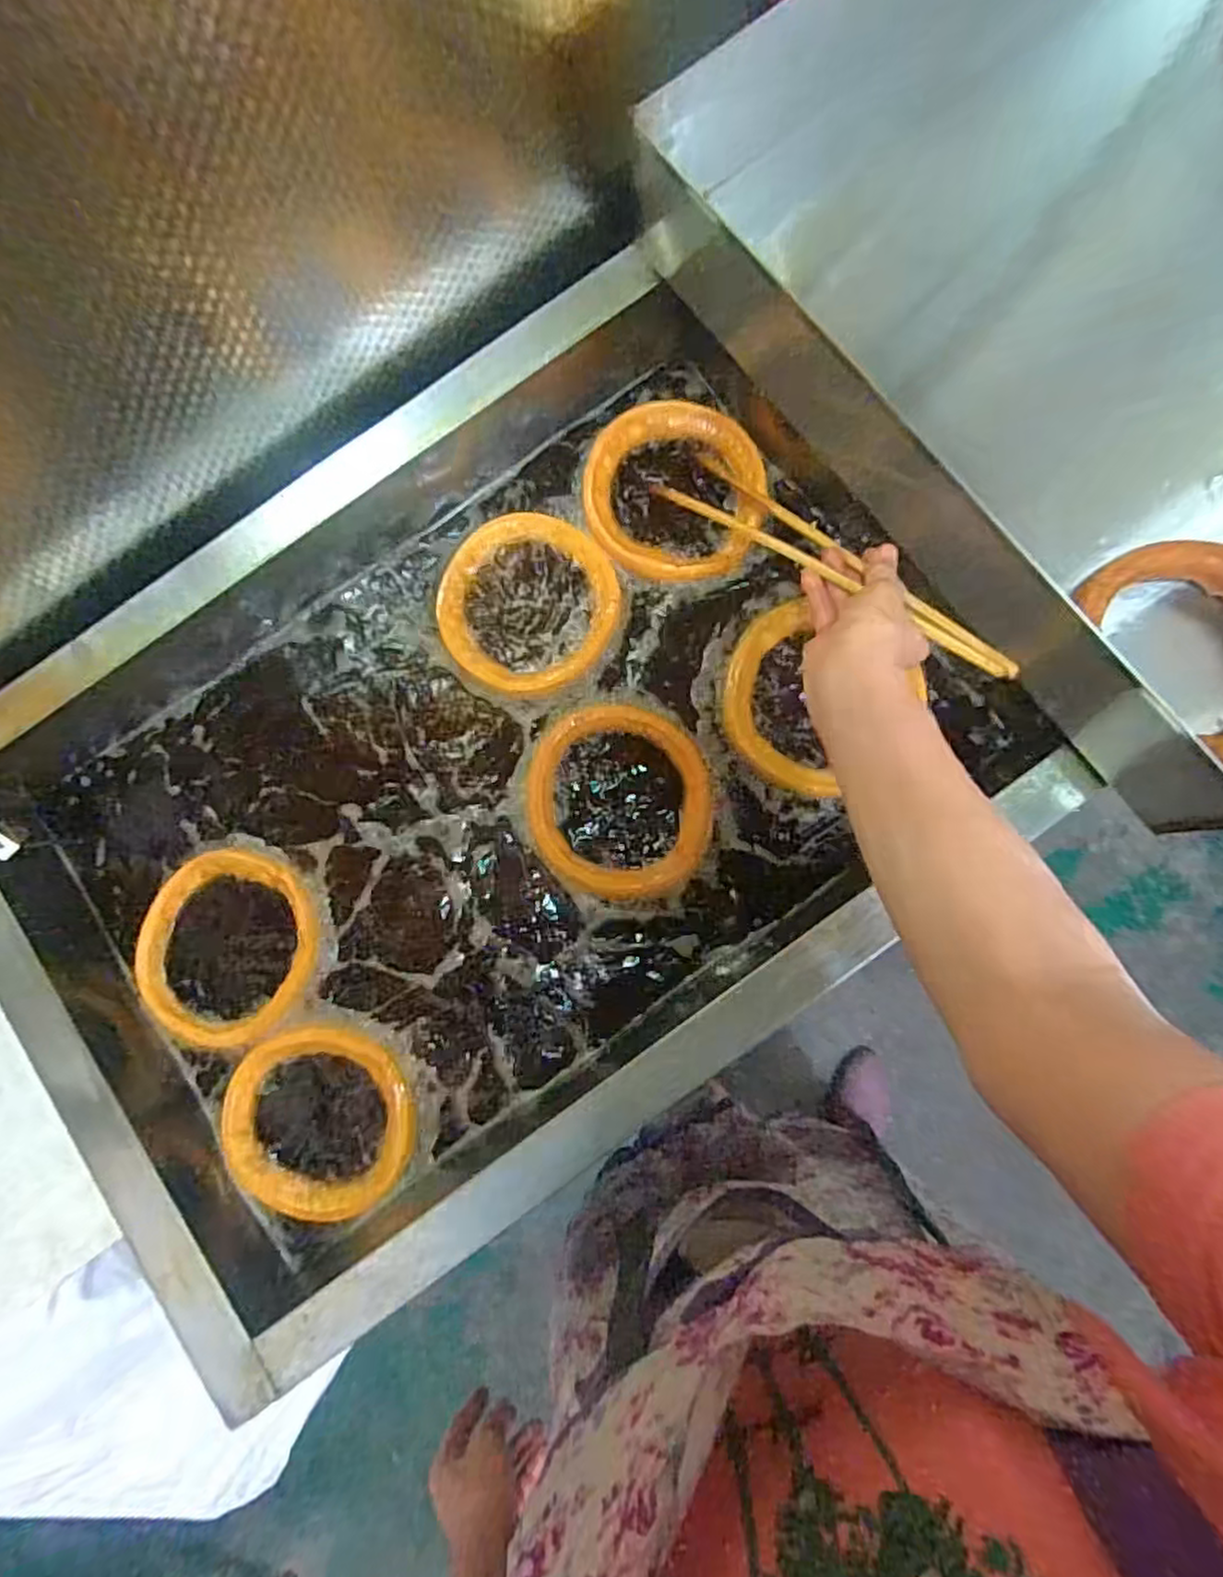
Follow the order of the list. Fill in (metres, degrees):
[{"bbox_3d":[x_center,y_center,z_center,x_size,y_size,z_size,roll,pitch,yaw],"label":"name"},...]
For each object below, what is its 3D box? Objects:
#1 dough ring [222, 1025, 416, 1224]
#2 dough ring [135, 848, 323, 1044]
[{"bbox_3d":[-0.242,0.274,0.586,0.156,0.017,0.141,0,82,5],"label":"dough ring"},{"bbox_3d":[-0.330,0.137,0.612,0.152,0.016,0.163,-1,82,5],"label":"dough ring"}]

